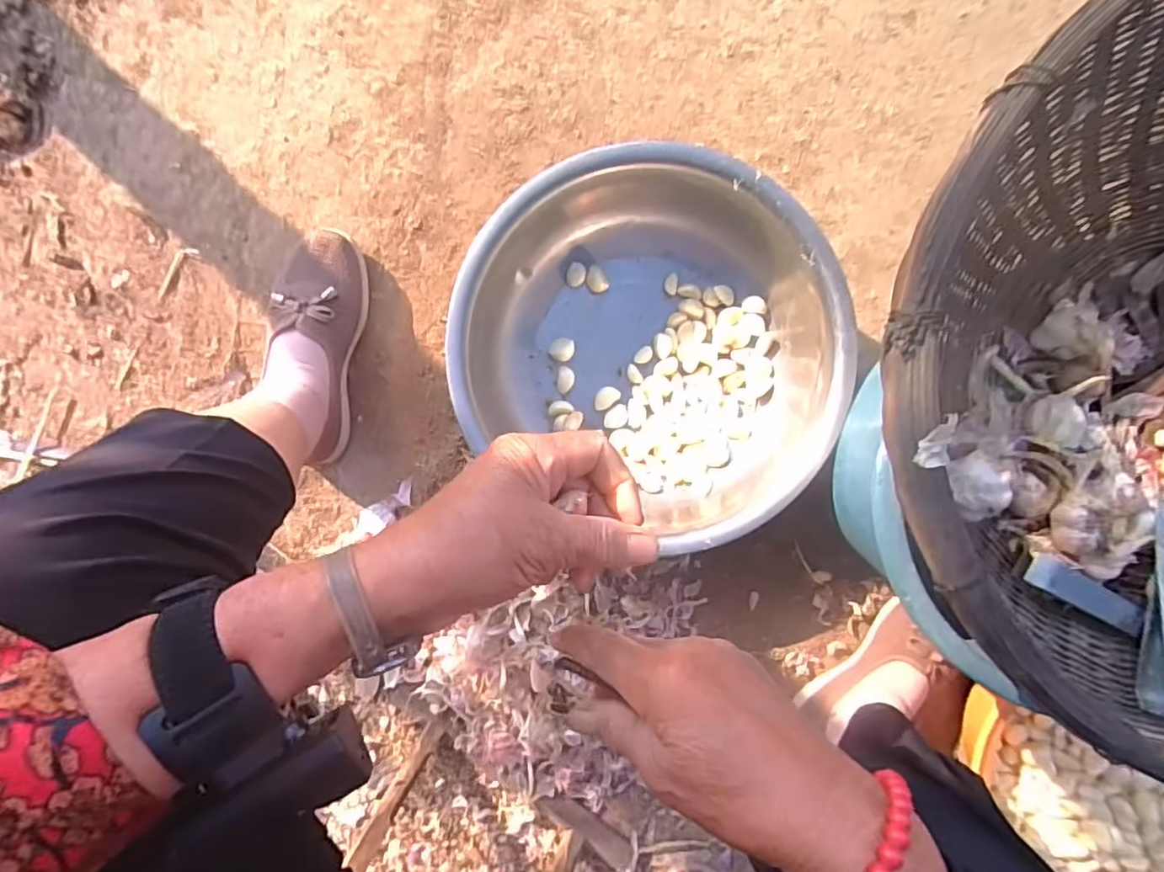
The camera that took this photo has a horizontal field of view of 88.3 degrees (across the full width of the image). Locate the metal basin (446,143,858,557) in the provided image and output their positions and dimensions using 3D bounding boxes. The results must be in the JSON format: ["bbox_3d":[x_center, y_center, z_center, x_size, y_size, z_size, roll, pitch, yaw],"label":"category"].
[{"bbox_3d":[0.068,-0.089,0.579,0.347,0.106,0.311,22,94,-2],"label":"metal basin"}]

